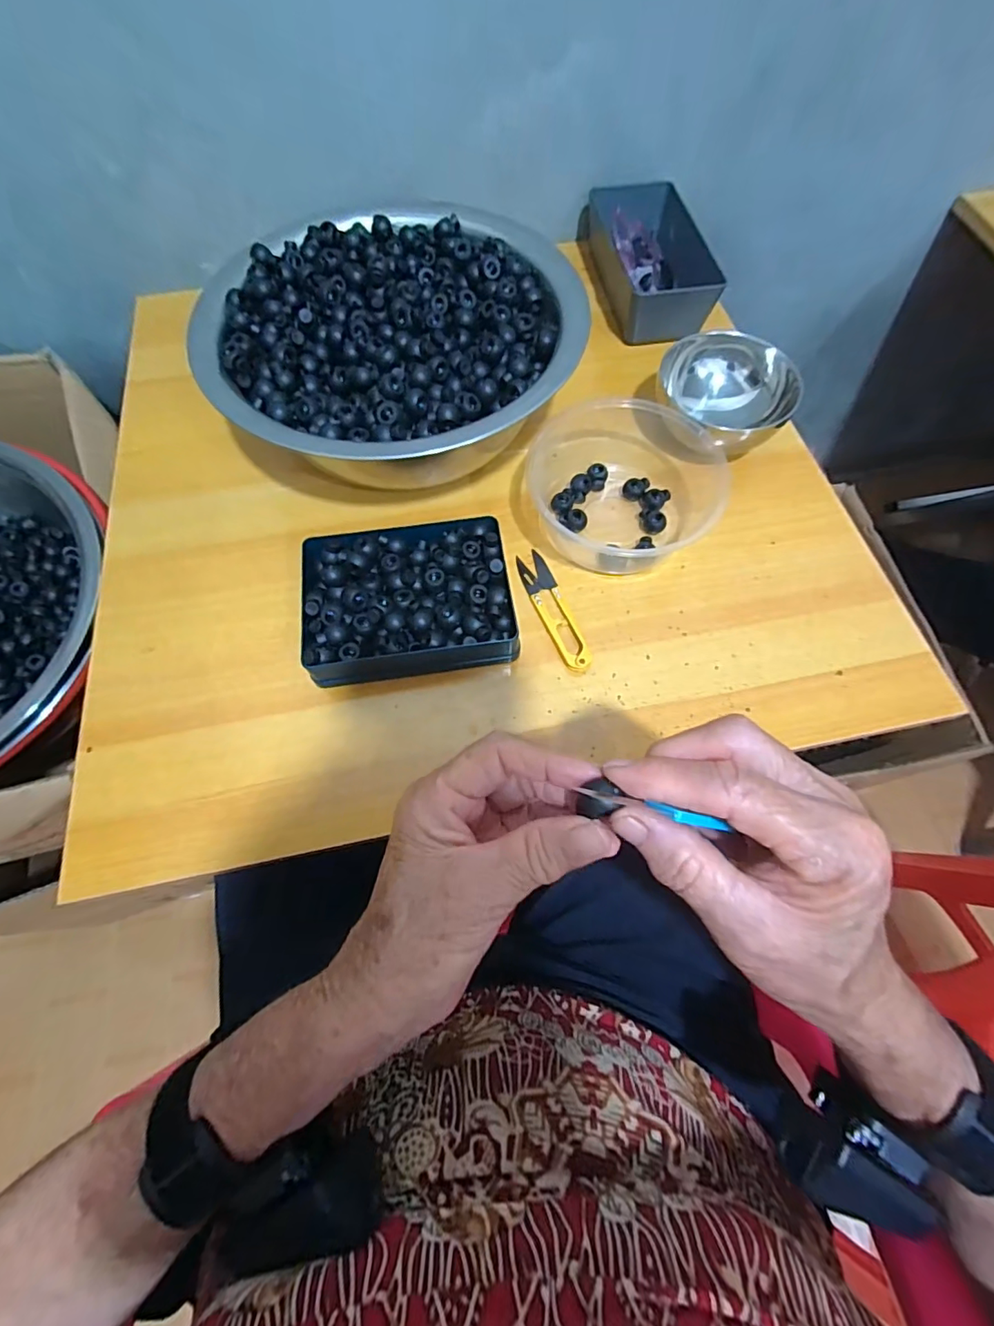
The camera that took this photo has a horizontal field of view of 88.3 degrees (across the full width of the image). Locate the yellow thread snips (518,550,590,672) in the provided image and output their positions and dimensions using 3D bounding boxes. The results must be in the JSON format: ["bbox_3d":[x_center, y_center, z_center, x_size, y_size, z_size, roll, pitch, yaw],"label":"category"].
[{"bbox_3d":[0.042,-0.041,0.382,0.023,0.009,0.106,-21,68,-8],"label":"yellow thread snips"}]

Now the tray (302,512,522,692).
[{"bbox_3d":[-0.062,-0.045,0.368,0.143,0.036,0.112,-10,67,-3],"label":"tray"}]

